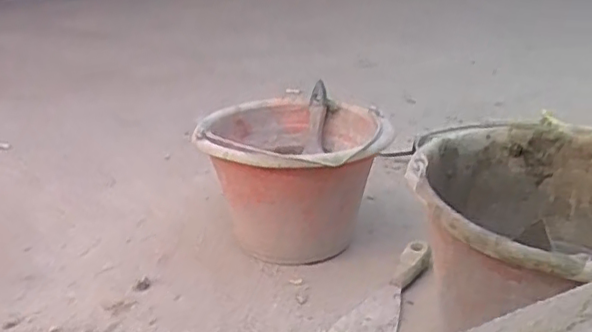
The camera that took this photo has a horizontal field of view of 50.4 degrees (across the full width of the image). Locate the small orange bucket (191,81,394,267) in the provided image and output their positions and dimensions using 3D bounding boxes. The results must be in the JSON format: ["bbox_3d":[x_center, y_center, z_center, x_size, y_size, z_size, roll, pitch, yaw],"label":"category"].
[{"bbox_3d":[0.006,0.024,0.803,0.215,0.179,0.234,-2,21,3],"label":"small orange bucket"}]

